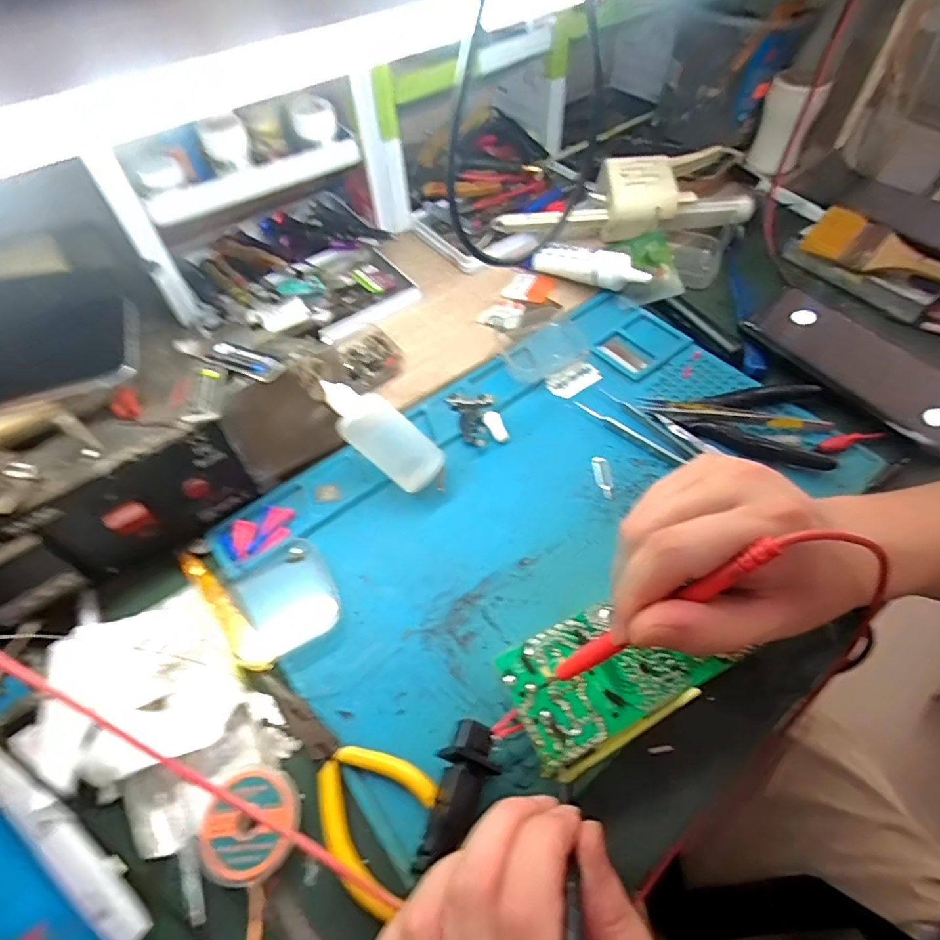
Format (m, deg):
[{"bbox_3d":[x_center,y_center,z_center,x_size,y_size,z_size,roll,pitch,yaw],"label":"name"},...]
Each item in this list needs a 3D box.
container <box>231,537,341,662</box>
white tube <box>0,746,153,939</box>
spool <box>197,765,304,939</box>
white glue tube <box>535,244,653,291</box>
[{"bbox_3d":[-0.107,0.073,0.308,0.052,0.014,0.060,-29,60,-18],"label":"container"},{"bbox_3d":[-0.195,0.164,0.242,0.138,0.011,0.019,28,60,18],"label":"white tube"},{"bbox_3d":[-0.092,0.170,0.233,0.047,0.021,0.068,-37,63,-22],"label":"spool"},{"bbox_3d":[0.106,-0.181,0.465,0.108,0.029,0.023,26,59,31],"label":"white glue tube"}]

